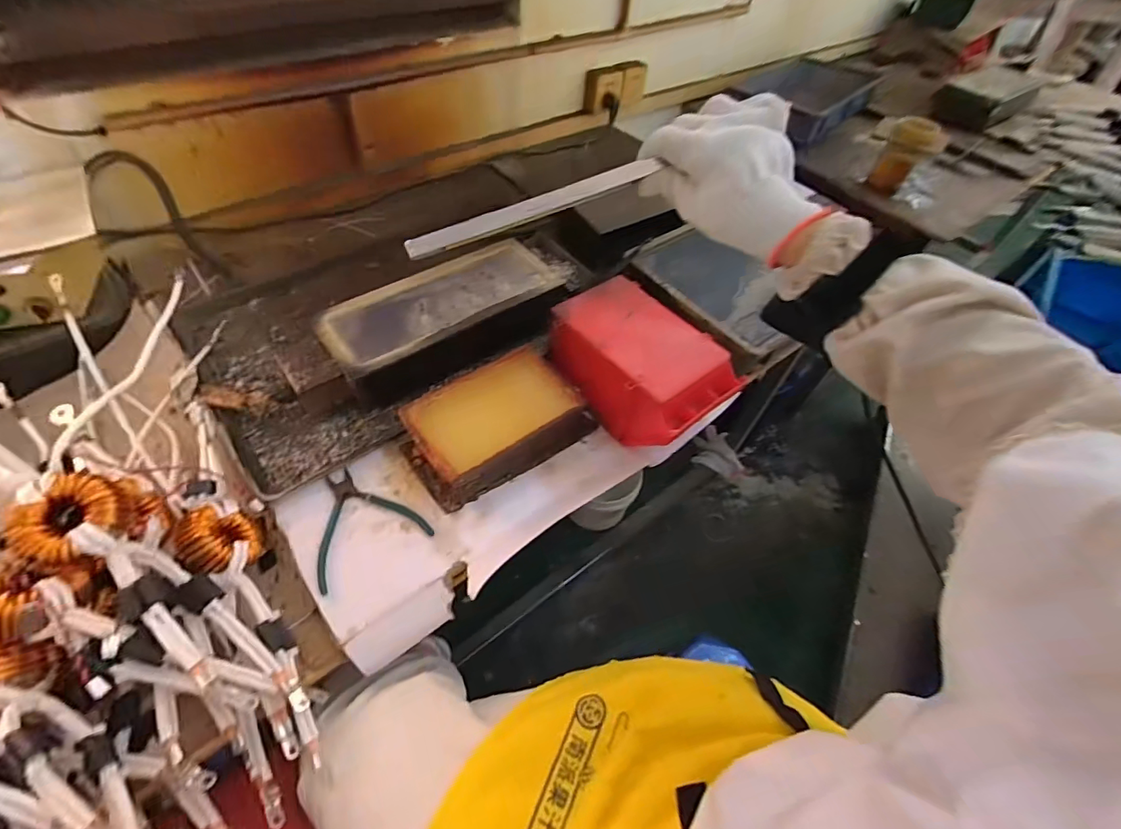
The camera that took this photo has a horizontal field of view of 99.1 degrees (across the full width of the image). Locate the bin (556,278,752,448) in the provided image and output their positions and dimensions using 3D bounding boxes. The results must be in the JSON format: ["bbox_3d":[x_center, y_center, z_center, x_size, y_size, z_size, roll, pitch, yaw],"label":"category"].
[{"bbox_3d":[0.104,-0.066,0.652,0.154,0.108,0.235,-33,62,-26],"label":"bin"}]

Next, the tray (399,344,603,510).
[{"bbox_3d":[-0.081,0.007,0.615,0.226,0.075,0.137,-29,60,-24],"label":"tray"}]

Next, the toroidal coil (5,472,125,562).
[{"bbox_3d":[-0.438,0.095,0.430,0.063,0.038,0.078,42,68,-5],"label":"toroidal coil"}]

